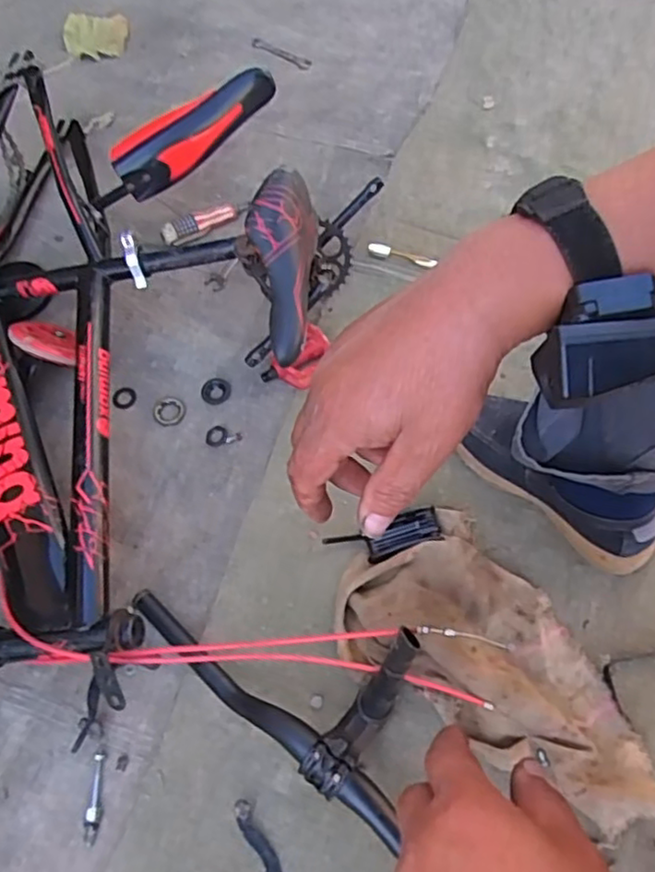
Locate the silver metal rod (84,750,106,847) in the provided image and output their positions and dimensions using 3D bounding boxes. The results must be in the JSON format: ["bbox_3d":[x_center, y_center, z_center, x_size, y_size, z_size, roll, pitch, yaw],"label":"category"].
[{"bbox_3d":[-0.223,0.349,0.638,0.014,0.010,0.080,-1,64,1],"label":"silver metal rod"}]

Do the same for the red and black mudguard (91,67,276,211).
[{"bbox_3d":[-0.189,-0.387,0.868,0.281,0.071,0.044,-35,67,-1],"label":"red and black mudguard"}]

